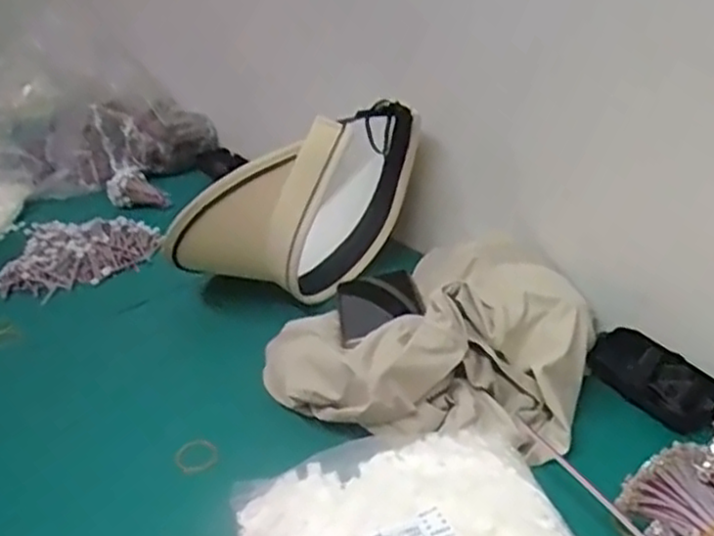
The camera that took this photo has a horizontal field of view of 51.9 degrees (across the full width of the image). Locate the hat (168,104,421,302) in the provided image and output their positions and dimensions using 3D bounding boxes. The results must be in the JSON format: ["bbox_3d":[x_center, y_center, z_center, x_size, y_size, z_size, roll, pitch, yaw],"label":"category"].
[{"bbox_3d":[-0.051,-0.055,0.724,0.241,0.177,0.132,-29,37,-31],"label":"hat"}]

